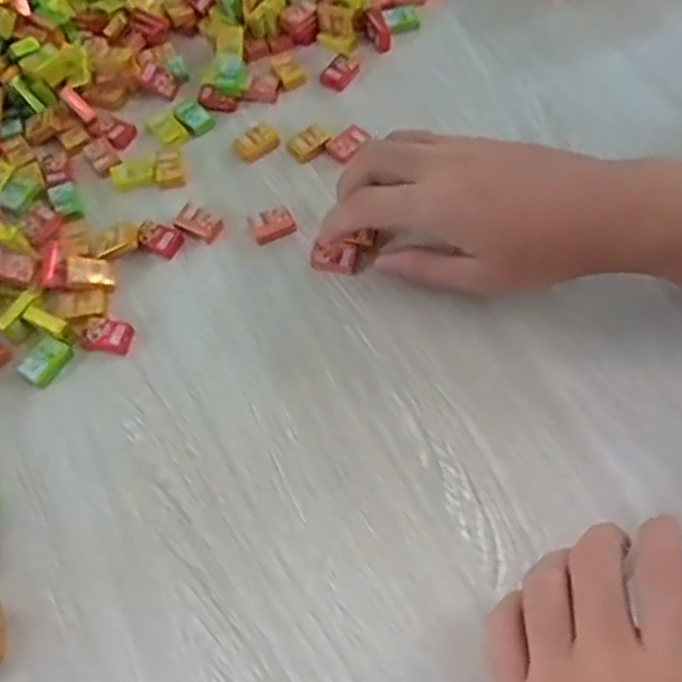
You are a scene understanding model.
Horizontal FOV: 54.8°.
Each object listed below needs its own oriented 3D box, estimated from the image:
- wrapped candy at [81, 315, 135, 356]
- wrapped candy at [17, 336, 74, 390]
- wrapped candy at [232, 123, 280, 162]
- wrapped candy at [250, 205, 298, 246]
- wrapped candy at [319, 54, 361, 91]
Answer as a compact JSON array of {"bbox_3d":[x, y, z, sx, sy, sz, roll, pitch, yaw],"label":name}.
[{"bbox_3d":[-0.129,-0.003,0.365,0.026,0.009,0.020,13,64,8],"label":"wrapped candy"},{"bbox_3d":[-0.162,0.011,0.360,0.017,0.007,0.026,27,66,14],"label":"wrapped candy"},{"bbox_3d":[-0.055,-0.129,0.426,0.027,0.008,0.019,-41,69,-18],"label":"wrapped candy"},{"bbox_3d":[-0.042,-0.071,0.397,0.025,0.007,0.020,-24,64,-11],"label":"wrapped candy"},{"bbox_3d":[0.000,-0.187,0.456,0.022,0.009,0.027,34,68,18],"label":"wrapped candy"}]

